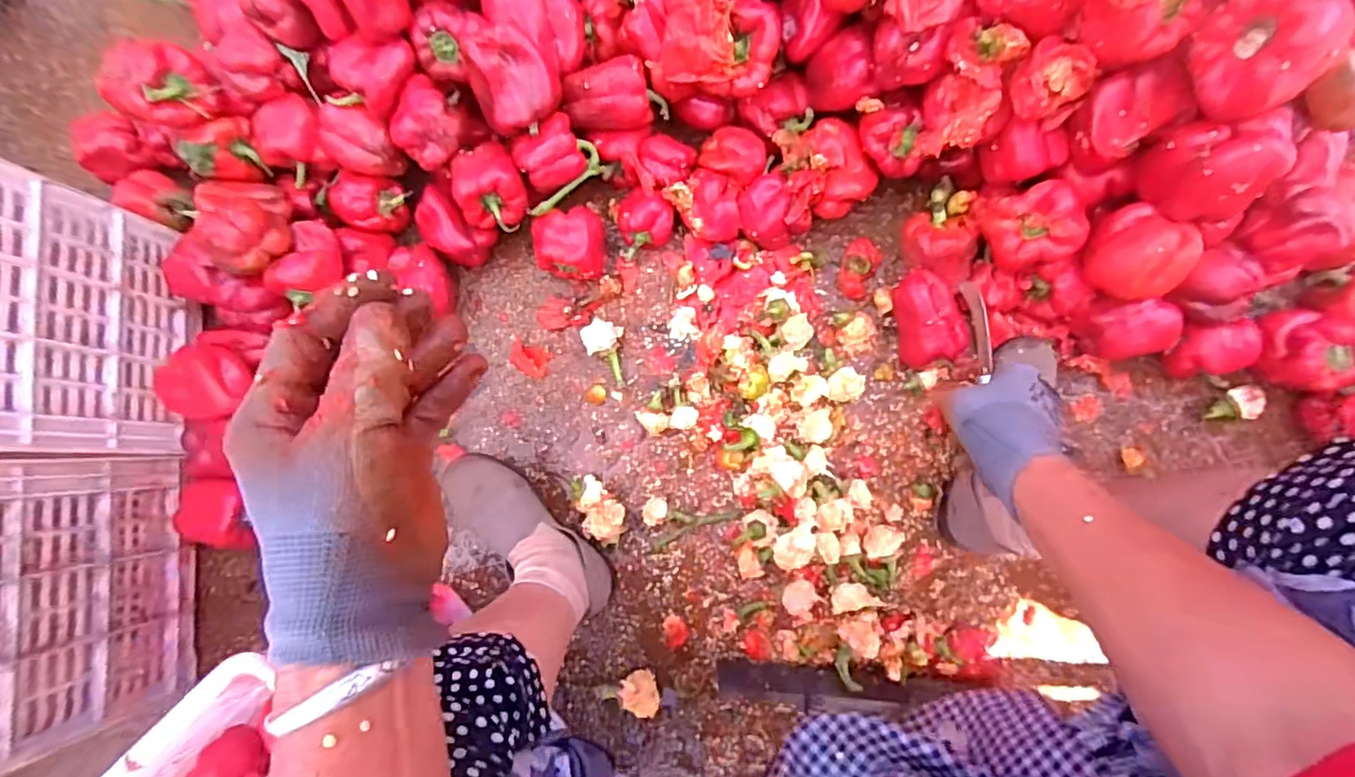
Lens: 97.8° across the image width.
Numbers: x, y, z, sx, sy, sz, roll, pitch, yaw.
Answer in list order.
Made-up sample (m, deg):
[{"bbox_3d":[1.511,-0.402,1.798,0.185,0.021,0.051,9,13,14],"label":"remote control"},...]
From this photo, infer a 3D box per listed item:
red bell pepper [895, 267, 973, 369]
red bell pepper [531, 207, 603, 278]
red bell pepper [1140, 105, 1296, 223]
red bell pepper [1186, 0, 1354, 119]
[{"bbox_3d":[0.284,-0.078,0.675,0.062,0.074,0.100,-12,83,4],"label":"red bell pepper"},{"bbox_3d":[-0.132,-0.174,0.724,0.082,0.073,0.073,0,84,5],"label":"red bell pepper"},{"bbox_3d":[0.478,-0.197,0.530,0.079,0.086,0.080,-1,84,5],"label":"red bell pepper"},{"bbox_3d":[0.462,-0.271,0.461,0.081,0.072,0.093,-43,82,0],"label":"red bell pepper"}]

